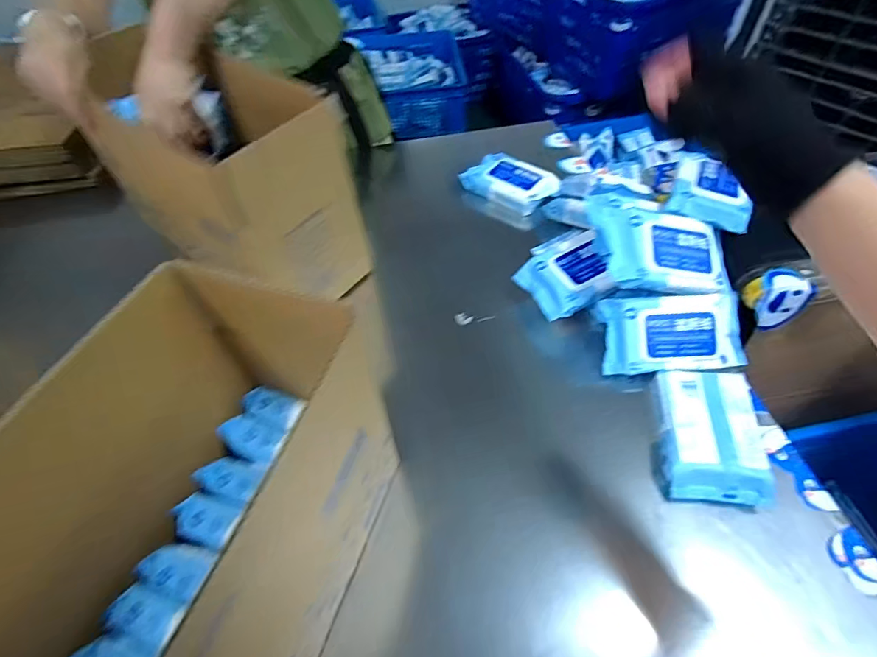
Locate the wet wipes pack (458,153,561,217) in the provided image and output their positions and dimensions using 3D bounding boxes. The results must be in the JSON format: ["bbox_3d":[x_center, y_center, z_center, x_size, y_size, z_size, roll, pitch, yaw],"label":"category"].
[{"bbox_3d":[0.137,-0.276,0.840,0.165,0.039,0.101,34,61,25],"label":"wet wipes pack"}]

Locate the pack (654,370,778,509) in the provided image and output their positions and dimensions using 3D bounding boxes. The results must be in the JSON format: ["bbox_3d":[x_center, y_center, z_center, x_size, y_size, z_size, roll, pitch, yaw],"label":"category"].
[{"bbox_3d":[0.315,0.123,0.526,0.111,0.042,0.153,7,53,8],"label":"pack"}]

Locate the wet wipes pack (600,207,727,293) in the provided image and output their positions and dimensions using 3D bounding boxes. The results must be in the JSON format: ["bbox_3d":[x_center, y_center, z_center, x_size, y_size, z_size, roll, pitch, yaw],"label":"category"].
[{"bbox_3d":[0.295,-0.096,0.584,0.166,0.048,0.106,1,73,-13],"label":"wet wipes pack"}]

